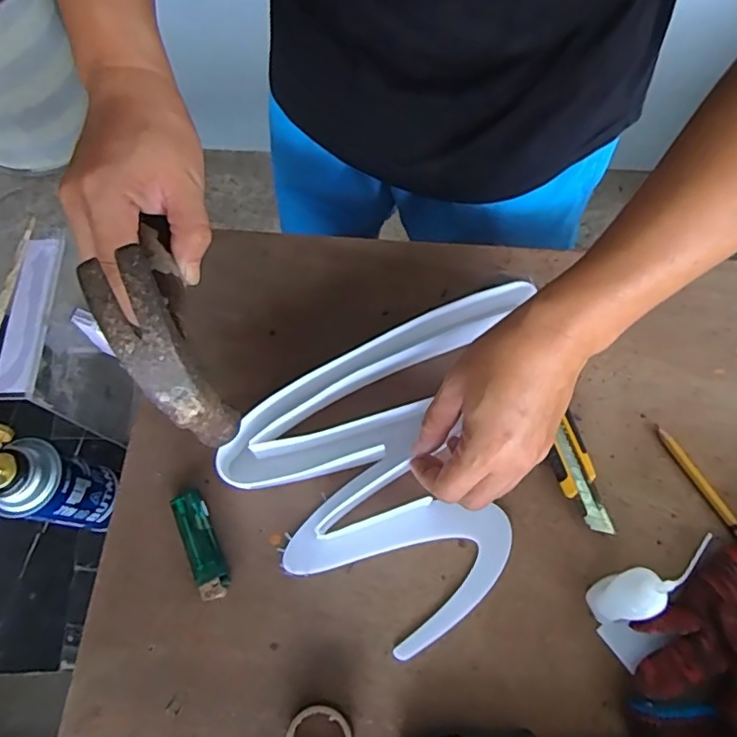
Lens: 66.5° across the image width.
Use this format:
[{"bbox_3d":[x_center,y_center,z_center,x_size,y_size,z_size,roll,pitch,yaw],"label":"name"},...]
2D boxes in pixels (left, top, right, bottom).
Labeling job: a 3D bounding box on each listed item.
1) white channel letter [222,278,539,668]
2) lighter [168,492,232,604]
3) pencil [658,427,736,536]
[{"bbox_3d":[0.046,0.065,0.432,0.262,0.040,0.206,-37,73,-11],"label":"white channel letter"},{"bbox_3d":[-0.127,0.133,0.424,0.025,0.008,0.081,-23,71,-7],"label":"lighter"},{"bbox_3d":[0.255,0.086,0.429,0.008,0.007,0.094,-28,71,-8],"label":"pencil"}]

